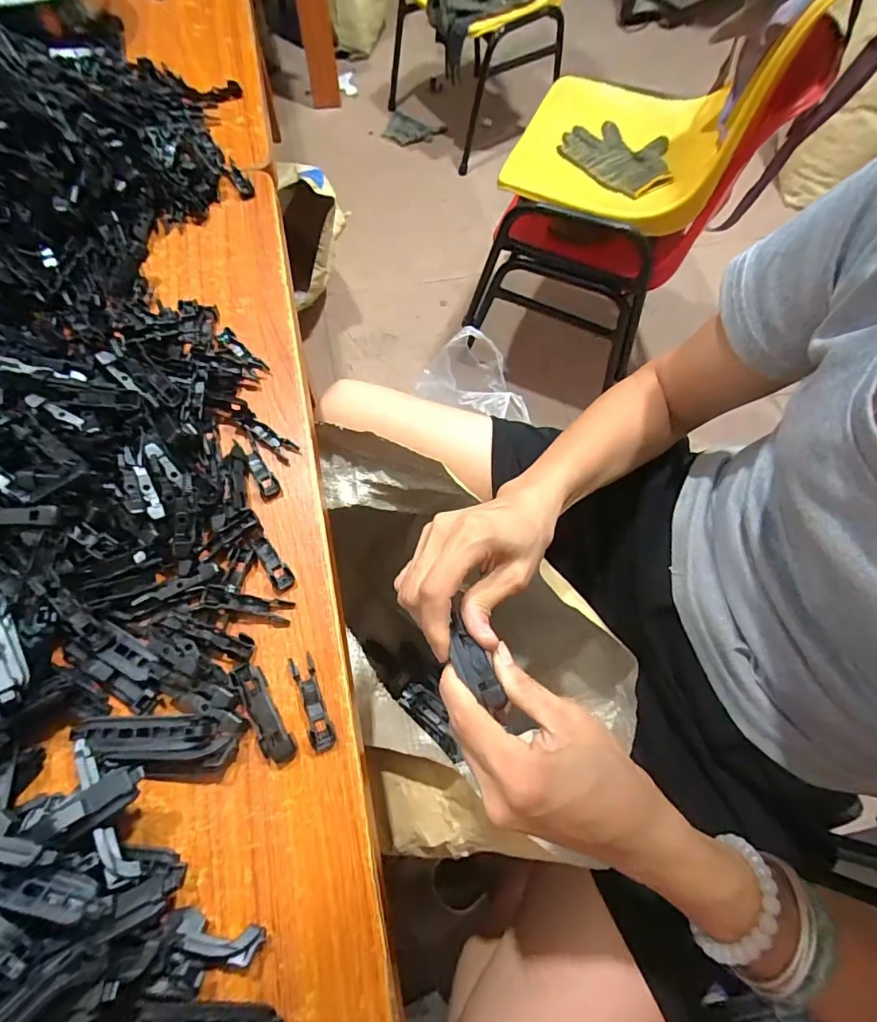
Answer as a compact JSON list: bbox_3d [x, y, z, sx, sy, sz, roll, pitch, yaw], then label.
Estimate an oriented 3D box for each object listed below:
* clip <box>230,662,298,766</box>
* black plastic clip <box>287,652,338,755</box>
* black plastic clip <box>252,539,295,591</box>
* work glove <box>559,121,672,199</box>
[{"bbox_3d":[-0.104,0.119,0.288,0.017,0.010,0.061,-29,72,-14],"label":"clip"},{"bbox_3d":[-0.076,0.116,0.293,0.014,0.006,0.056,-19,70,-10],"label":"black plastic clip"},{"bbox_3d":[-0.110,0.035,0.325,0.011,0.006,0.040,-34,74,-15],"label":"black plastic clip"},{"bbox_3d":[0.325,-0.633,0.859,0.148,0.028,0.203,-41,75,-17],"label":"work glove"}]

